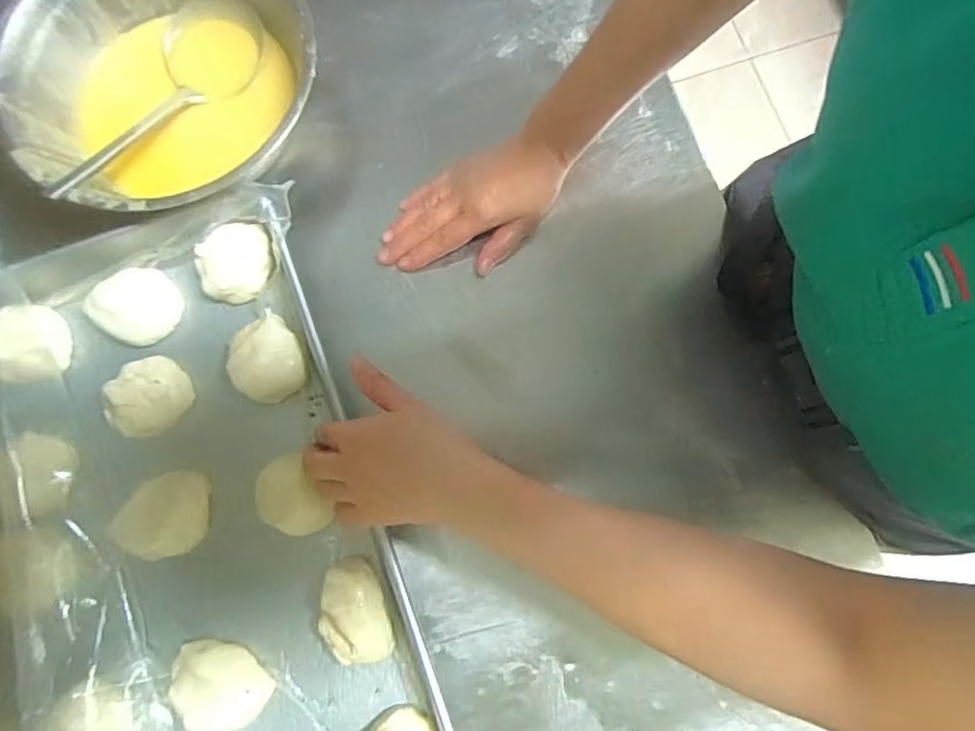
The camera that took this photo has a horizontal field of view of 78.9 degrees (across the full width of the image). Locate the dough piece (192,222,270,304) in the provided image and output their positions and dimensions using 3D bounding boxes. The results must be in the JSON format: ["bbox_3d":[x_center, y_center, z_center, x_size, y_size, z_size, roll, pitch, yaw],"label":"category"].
[{"bbox_3d":[-0.208,-0.086,0.493,0.055,0.027,0.059,-10,80,-3],"label":"dough piece"}]

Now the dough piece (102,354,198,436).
[{"bbox_3d":[-0.271,0.024,0.471,0.056,0.027,0.063,43,81,6],"label":"dough piece"}]

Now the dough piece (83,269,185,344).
[{"bbox_3d":[-0.288,-0.049,0.487,0.059,0.024,0.062,41,81,6],"label":"dough piece"}]

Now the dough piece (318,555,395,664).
[{"bbox_3d":[-0.099,0.182,0.439,0.050,0.038,0.072,-12,80,-4],"label":"dough piece"}]

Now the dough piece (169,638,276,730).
[{"bbox_3d":[-0.200,0.234,0.432,0.056,0.026,0.069,-43,83,-8],"label":"dough piece"}]

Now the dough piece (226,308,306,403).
[{"bbox_3d":[-0.179,-0.005,0.478,0.055,0.030,0.066,-17,80,-5],"label":"dough piece"}]

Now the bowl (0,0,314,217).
[{"bbox_3d":[-0.266,-0.236,0.501,0.238,0.072,0.243,0,79,-1],"label":"bowl"}]

